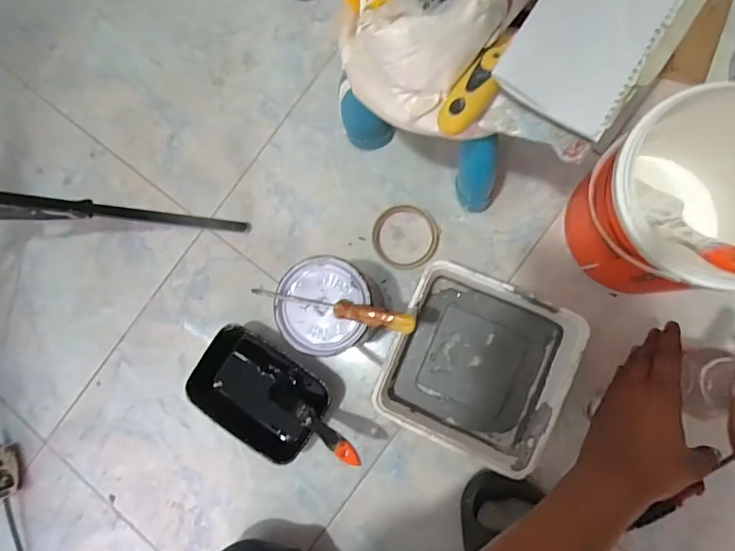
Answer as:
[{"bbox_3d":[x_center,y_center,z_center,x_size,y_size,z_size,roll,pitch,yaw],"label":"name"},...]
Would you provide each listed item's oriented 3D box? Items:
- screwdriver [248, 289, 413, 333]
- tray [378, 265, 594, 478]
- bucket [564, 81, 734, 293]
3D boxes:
[{"bbox_3d":[-0.039,0.033,0.468,0.180,0.020,0.019,12,86,13],"label":"screwdriver"},{"bbox_3d":[0.134,0.108,0.543,0.195,0.071,0.195,24,88,9],"label":"tray"},{"bbox_3d":[0.323,-0.070,0.471,0.202,0.188,0.180,-4,84,7],"label":"bucket"}]

